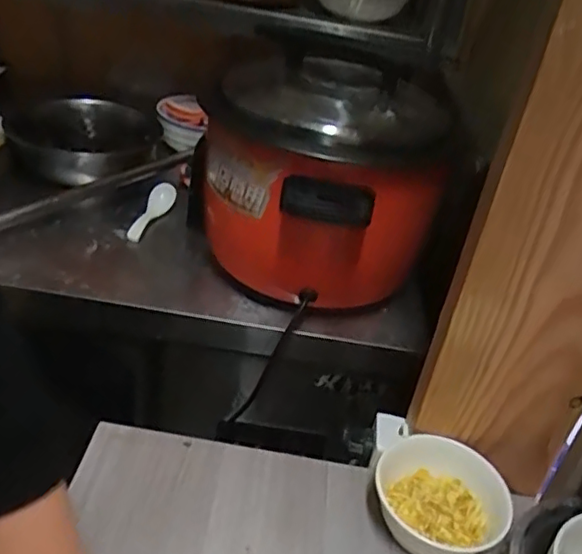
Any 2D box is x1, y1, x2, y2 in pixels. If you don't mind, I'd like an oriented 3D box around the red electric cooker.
[{"bbox_3d":[0.040,-0.117,0.790,0.246,0.274,0.298,-19,42,-38],"label":"red electric cooker"}]

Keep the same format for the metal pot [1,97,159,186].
[{"bbox_3d":[-0.338,-0.222,1.026,0.193,0.106,0.186,7,32,-5],"label":"metal pot"}]

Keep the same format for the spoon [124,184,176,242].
[{"bbox_3d":[-0.218,-0.095,0.938,0.045,0.024,0.129,17,53,16],"label":"spoon"}]

